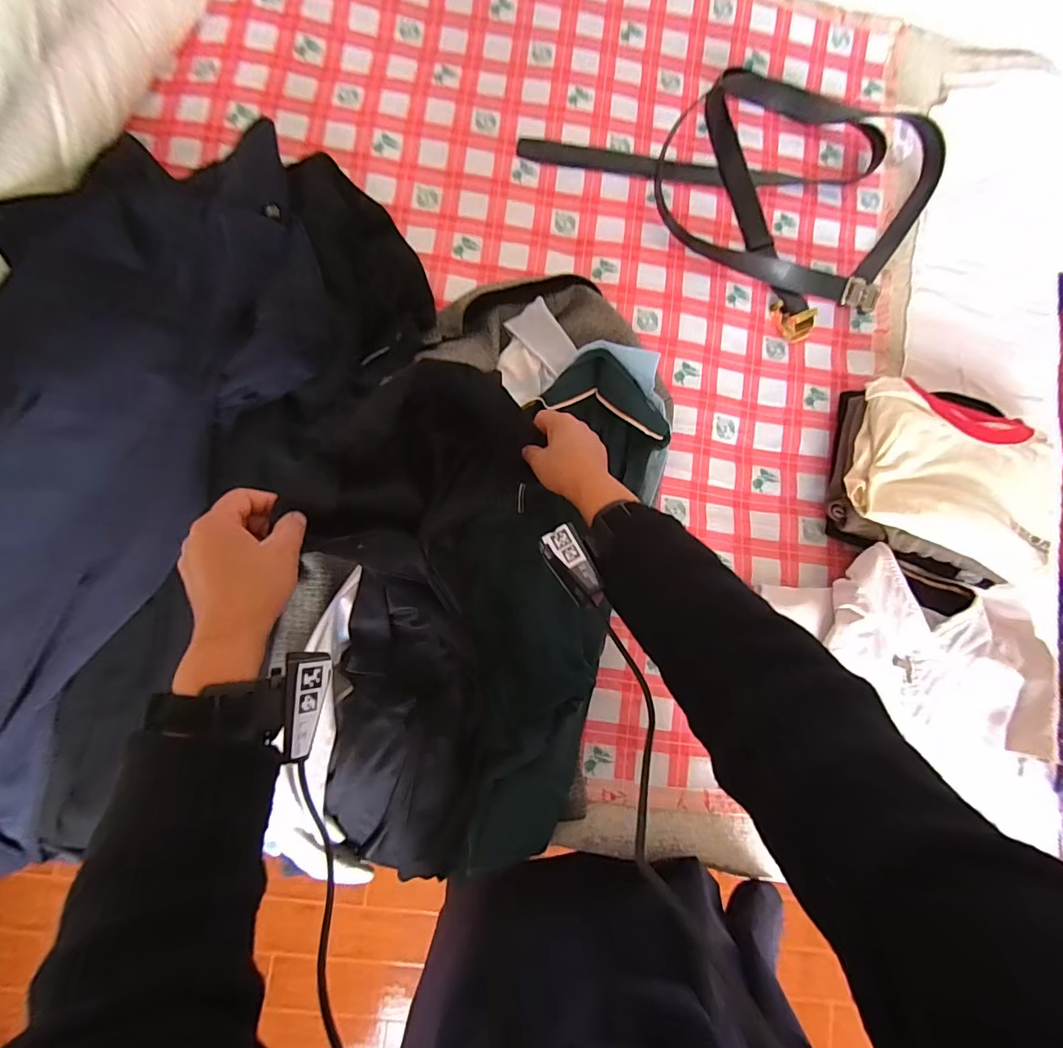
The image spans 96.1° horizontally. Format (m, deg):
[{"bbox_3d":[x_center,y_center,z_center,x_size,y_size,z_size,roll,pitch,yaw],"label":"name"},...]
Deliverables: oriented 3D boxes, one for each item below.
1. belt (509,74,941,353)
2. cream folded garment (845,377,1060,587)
[{"bbox_3d":[0.336,-0.559,0.706,0.520,0.036,0.425,36,82,-1],"label":"belt"},{"bbox_3d":[0.565,-0.065,0.619,0.288,0.054,0.226,20,82,-3],"label":"cream folded garment"}]

